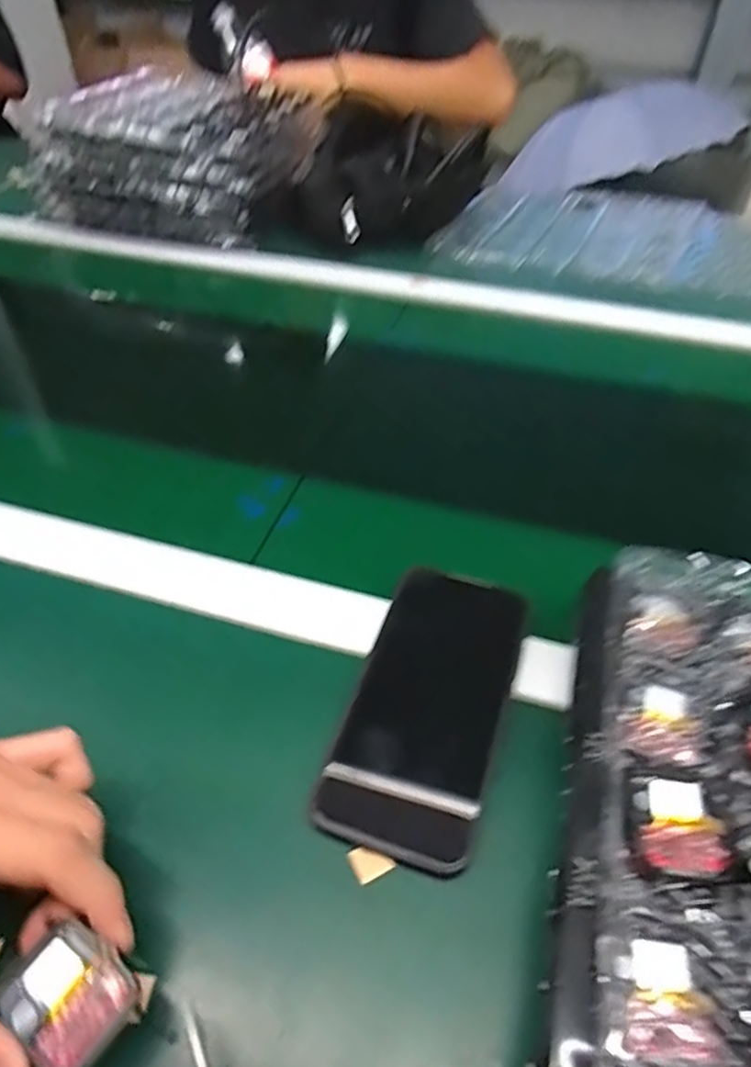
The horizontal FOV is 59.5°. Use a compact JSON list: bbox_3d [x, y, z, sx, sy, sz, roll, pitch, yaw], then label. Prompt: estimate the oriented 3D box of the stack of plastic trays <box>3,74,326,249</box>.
[{"bbox_3d":[-0.236,-0.482,0.833,0.288,0.110,0.285,10,46,9],"label":"stack of plastic trays"}]

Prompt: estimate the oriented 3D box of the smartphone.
[{"bbox_3d":[0.029,0.087,0.344,0.075,0.015,0.155,19,50,9],"label":"smartphone"}]

